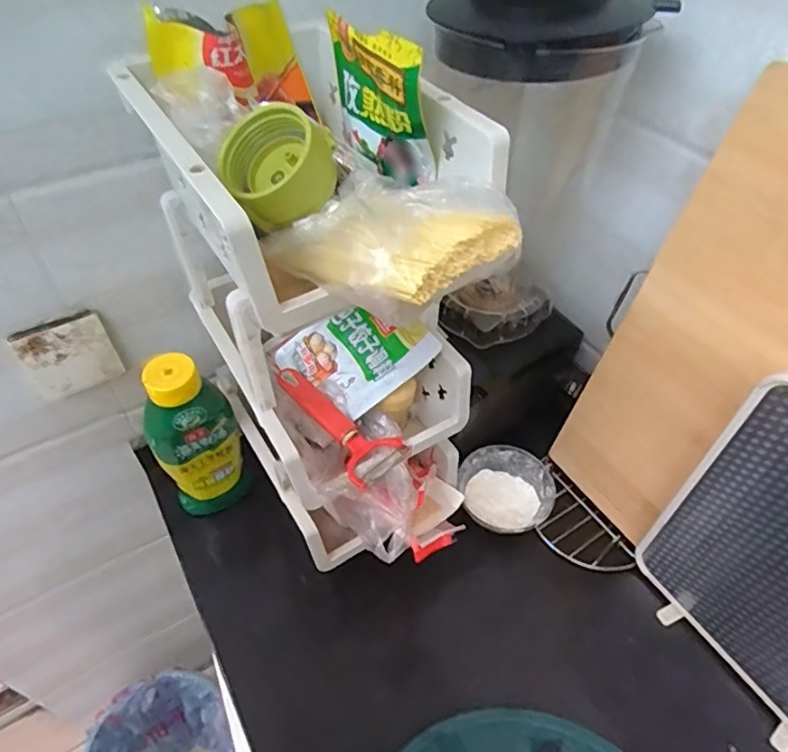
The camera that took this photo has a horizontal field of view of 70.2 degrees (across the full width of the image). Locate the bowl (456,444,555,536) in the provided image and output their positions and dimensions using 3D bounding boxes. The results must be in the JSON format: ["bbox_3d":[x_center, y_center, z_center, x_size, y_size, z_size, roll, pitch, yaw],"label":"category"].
[{"bbox_3d":[0.143,0.152,0.726,0.114,0.051,0.115,-1,50,1],"label":"bowl"}]

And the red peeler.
[{"bbox_3d":[-0.057,0.046,0.570,0.060,0.027,0.162,-33,57,-23],"label":"red peeler"}]

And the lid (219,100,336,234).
[{"bbox_3d":[-0.077,-0.142,0.373,0.074,0.043,0.072,-35,64,7],"label":"lid"}]

